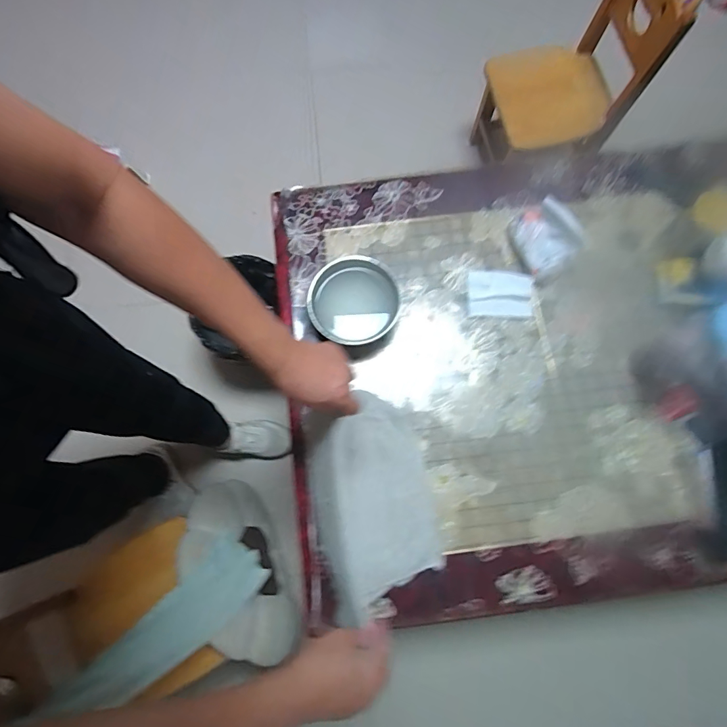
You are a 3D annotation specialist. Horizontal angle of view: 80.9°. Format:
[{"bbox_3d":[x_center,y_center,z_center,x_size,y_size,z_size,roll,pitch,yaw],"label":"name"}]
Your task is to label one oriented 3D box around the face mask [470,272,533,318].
[{"bbox_3d":[0.253,-0.130,0.790,0.112,0.015,0.085,2,77,1],"label":"face mask"}]

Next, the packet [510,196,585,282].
[{"bbox_3d":[0.335,-0.228,0.781,0.103,0.077,0.127,-29,78,-6],"label":"packet"}]

